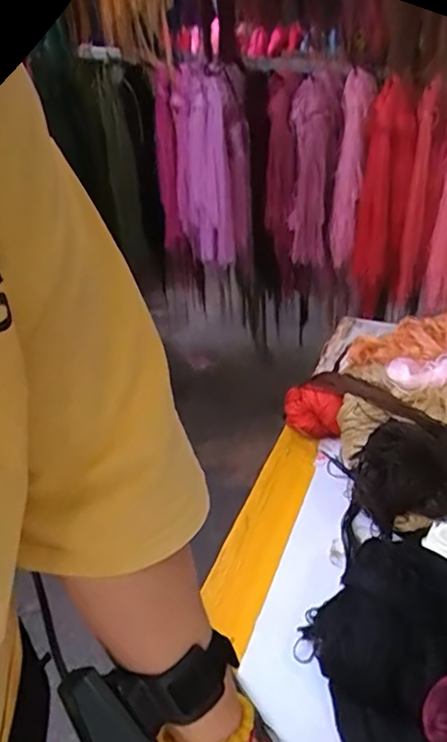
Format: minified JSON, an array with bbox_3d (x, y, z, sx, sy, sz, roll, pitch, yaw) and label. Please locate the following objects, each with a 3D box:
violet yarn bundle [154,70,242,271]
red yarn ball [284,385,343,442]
[{"bbox_3d":[-0.072,-0.605,1.709,0.260,0.515,0.254,-5,33,-3],"label":"violet yarn bundle"},{"bbox_3d":[0.116,0.051,0.746,0.069,0.058,0.063,-4,34,3],"label":"red yarn ball"}]

